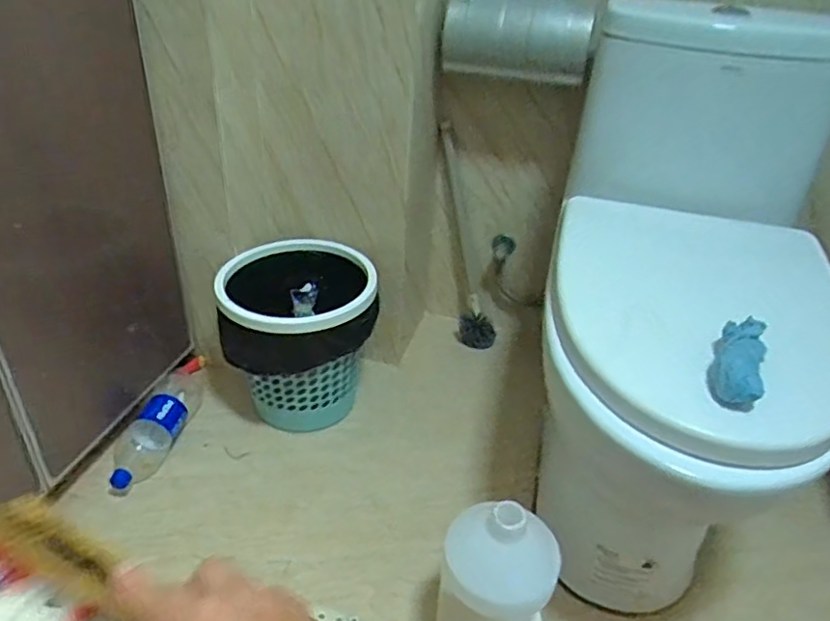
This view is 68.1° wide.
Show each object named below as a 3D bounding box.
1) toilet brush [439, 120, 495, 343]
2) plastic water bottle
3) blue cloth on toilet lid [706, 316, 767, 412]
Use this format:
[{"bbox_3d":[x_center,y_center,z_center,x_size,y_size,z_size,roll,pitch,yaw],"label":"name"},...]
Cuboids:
[{"bbox_3d":[0.103,-0.144,1.276,0.063,0.471,0.066,-21,22,-33],"label":"toilet brush"},{"bbox_3d":[-0.455,0.193,1.068,0.082,0.064,0.248,6,32,4],"label":"plastic water bottle"},{"bbox_3d":[0.334,0.052,0.632,0.048,0.045,0.118,19,35,22],"label":"blue cloth on toilet lid"}]

